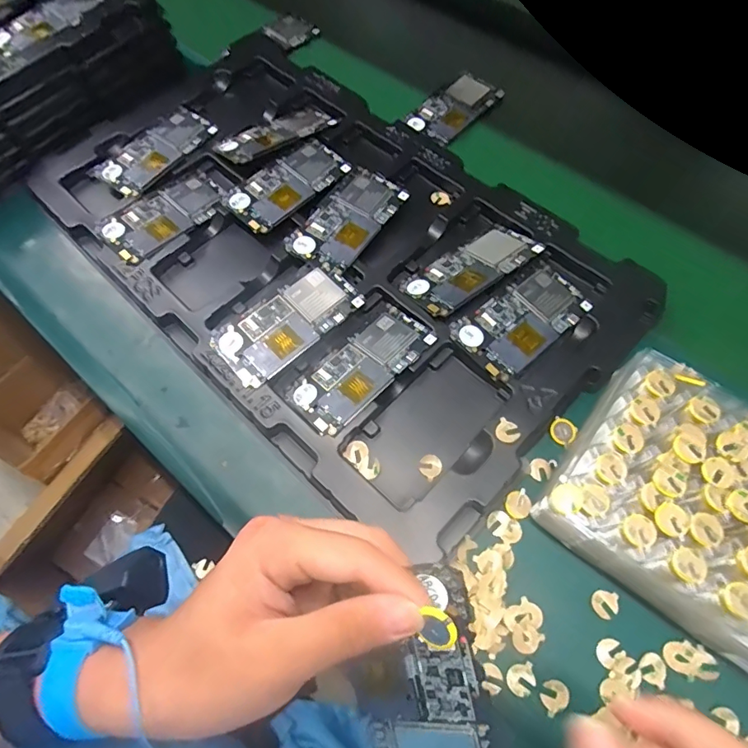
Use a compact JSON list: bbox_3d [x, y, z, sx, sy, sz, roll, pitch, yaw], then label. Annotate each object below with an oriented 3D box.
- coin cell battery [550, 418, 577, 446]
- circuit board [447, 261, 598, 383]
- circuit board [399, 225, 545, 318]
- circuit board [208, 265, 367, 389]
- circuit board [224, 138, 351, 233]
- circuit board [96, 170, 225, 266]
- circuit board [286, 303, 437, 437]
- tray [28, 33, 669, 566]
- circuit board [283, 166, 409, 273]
[{"bbox_3d":[0.150,0.045,0.378,0.019,0.004,0.019,40,71,19],"label":"coin cell battery"},{"bbox_3d":[0.129,-0.047,0.411,0.122,0.012,0.065,-39,68,-17],"label":"circuit board"},{"bbox_3d":[0.089,-0.098,0.433,0.125,0.013,0.057,-34,67,-15],"label":"circuit board"},{"bbox_3d":[-0.073,-0.045,0.411,0.126,0.005,0.062,-37,69,-16],"label":"circuit board"},{"bbox_3d":[-0.086,-0.194,0.482,0.123,0.004,0.065,-38,68,-16],"label":"circuit board"},{"bbox_3d":[-0.208,-0.161,0.474,0.065,0.012,0.124,40,70,19],"label":"circuit board"},{"bbox_3d":[-0.010,-0.005,0.395,0.123,0.005,0.060,-41,56,-15],"label":"circuit board"},{"bbox_3d":[-0.059,-0.143,0.467,0.327,0.028,0.570,-42,69,-18],"label":"tray"},{"bbox_3d":[-0.024,-0.151,0.461,0.066,0.004,0.128,34,69,17],"label":"circuit board"}]

